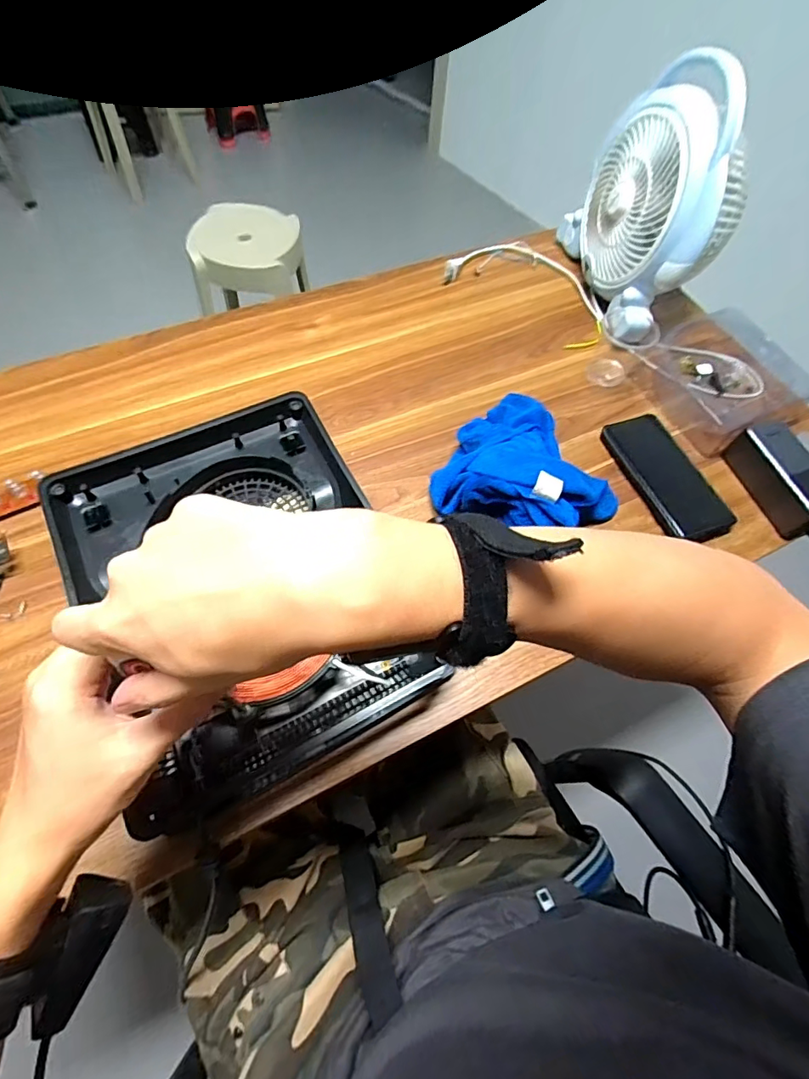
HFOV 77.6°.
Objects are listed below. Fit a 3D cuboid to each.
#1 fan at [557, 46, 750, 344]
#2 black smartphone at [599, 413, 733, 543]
[{"bbox_3d":[0.347,-0.444,0.673,0.129,0.252,0.275,-5,61,-7],"label":"fan"},{"bbox_3d":[0.313,-0.077,0.595,0.086,0.019,0.177,-15,57,-8],"label":"black smartphone"}]

